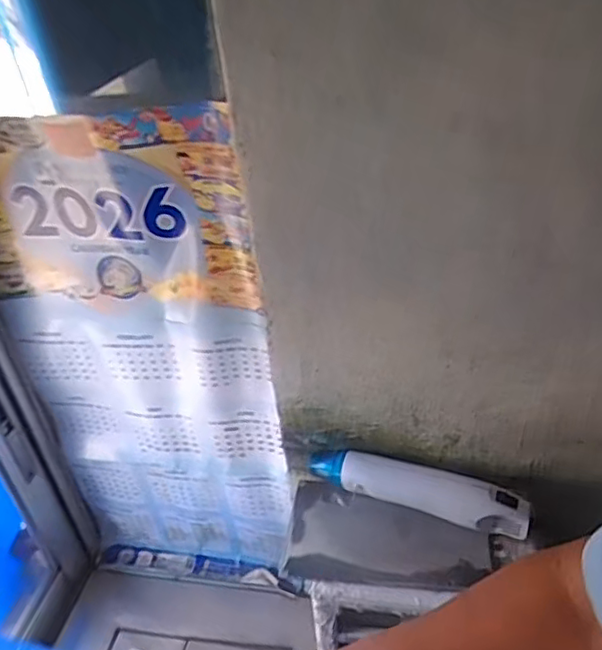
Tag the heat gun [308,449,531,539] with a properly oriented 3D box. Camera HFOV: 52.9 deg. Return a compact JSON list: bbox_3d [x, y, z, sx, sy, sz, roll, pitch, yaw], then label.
[{"bbox_3d":[0.113,0.168,0.610,0.217,0.049,0.037,7,37,20],"label":"heat gun"}]

